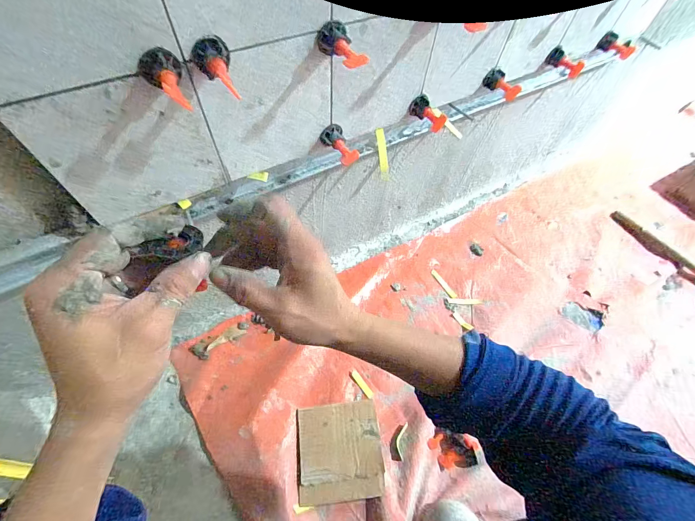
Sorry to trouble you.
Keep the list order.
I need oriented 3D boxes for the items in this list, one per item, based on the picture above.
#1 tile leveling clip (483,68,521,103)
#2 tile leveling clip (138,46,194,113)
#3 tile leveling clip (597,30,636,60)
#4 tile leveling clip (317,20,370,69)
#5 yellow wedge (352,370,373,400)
[{"bbox_3d":[0.251,-0.287,0.537,0.060,0.029,0.024,30,59,-9],"label":"tile leveling clip"},{"bbox_3d":[-0.152,-0.150,0.275,0.033,0.026,0.054,-22,63,-16],"label":"tile leveling clip"},{"bbox_3d":[0.522,-0.418,0.642,0.070,0.033,0.025,28,59,-4],"label":"tile leveling clip"},{"bbox_3d":[-0.006,-0.216,0.336,0.036,0.029,0.058,-19,62,-14],"label":"tile leveling clip"},{"bbox_3d":[0.030,0.247,0.656,0.015,0.004,0.060,-33,65,-21],"label":"yellow wedge"}]

